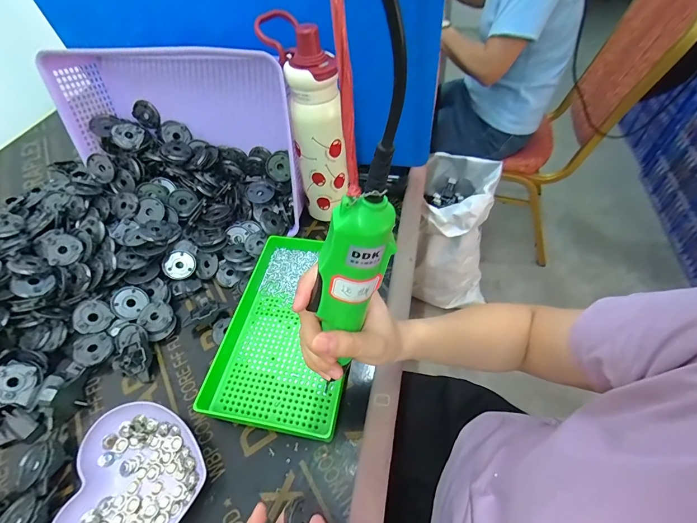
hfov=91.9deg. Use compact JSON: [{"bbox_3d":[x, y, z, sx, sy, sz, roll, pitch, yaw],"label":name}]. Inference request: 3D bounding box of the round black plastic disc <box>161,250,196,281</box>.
[{"bbox_3d":[-0.251,0.005,0.501,0.043,0.007,0.045,7,72,-20],"label":"round black plastic disc"}]

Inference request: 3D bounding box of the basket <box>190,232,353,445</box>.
[{"bbox_3d":[-0.073,0.078,0.432,0.161,0.034,0.248,7,53,9],"label":"basket"}]

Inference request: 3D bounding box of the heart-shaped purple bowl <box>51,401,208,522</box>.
[{"bbox_3d":[-0.228,0.224,0.341,0.134,0.026,0.140,-1,52,1],"label":"heart-shaped purple bowl"}]

